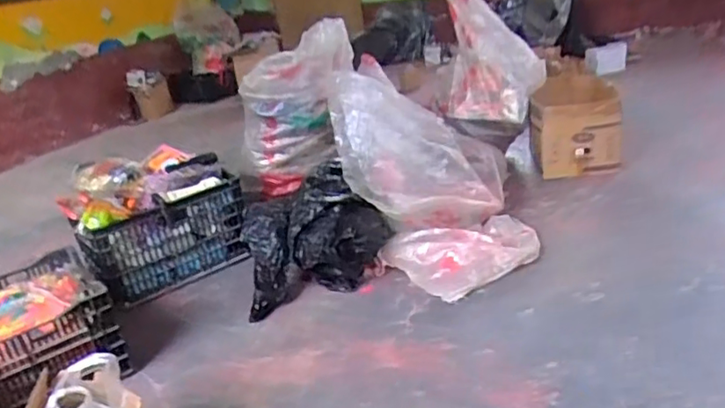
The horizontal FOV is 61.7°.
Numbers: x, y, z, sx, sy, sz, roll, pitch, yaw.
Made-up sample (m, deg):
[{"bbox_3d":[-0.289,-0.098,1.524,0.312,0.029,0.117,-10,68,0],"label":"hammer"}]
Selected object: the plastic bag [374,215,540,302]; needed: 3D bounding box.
[{"bbox_3d":[0.288,0.136,1.708,0.456,0.084,0.304,-11,22,-8],"label":"plastic bag"}]

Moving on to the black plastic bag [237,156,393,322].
[{"bbox_3d":[-0.135,0.084,1.736,0.433,0.265,0.293,-13,23,-13],"label":"black plastic bag"}]

